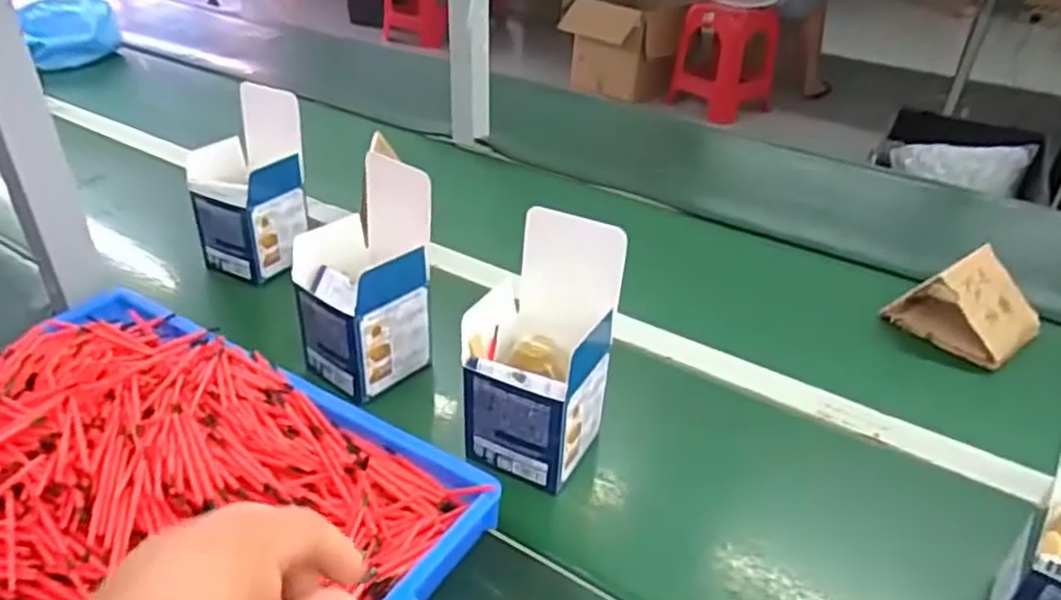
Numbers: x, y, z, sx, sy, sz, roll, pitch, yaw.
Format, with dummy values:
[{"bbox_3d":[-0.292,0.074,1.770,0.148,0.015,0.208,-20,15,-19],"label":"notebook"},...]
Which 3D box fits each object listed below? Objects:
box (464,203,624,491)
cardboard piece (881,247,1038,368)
[{"bbox_3d":[0.006,0.035,0.536,0.093,0.170,0.094,16,36,21],"label":"box"},{"bbox_3d":[0.428,0.001,0.703,0.081,0.073,0.111,-26,42,-35],"label":"cardboard piece"}]

